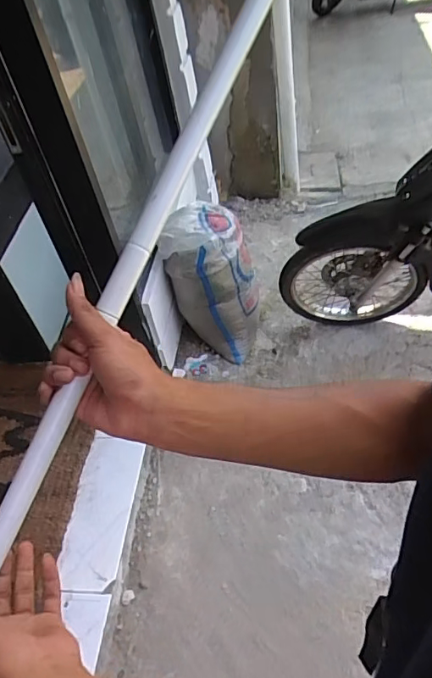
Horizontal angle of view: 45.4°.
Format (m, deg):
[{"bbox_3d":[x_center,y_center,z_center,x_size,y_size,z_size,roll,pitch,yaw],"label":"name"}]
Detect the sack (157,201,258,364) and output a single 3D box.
[{"bbox_3d":[0.010,-0.224,1.945,0.258,0.500,0.334,11,49,22],"label":"sack"}]

